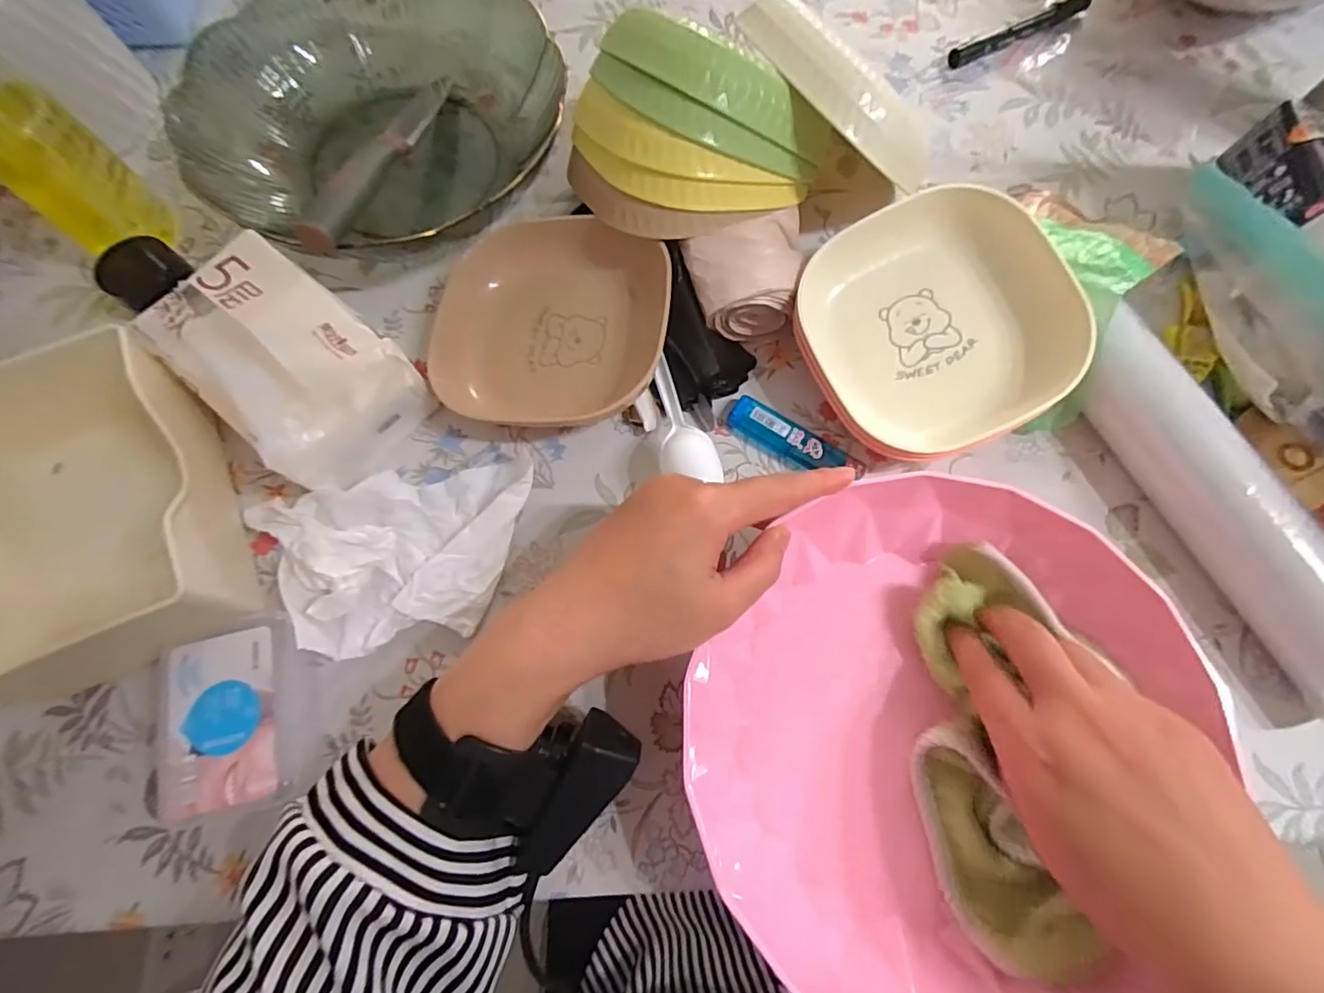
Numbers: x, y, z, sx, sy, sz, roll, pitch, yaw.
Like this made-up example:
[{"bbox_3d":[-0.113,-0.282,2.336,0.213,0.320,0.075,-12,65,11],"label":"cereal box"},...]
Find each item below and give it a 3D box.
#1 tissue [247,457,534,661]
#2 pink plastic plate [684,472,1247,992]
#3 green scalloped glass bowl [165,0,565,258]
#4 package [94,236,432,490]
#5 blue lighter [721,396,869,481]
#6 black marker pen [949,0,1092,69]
[{"bbox_3d":[-0.146,0.033,0.318,0.148,0.023,0.093,-10,73,-3],"label":"tissue"},{"bbox_3d":[0.124,0.109,0.277,0.210,0.057,0.233,22,74,7],"label":"pink plastic plate"},{"bbox_3d":[-0.187,-0.252,0.384,0.241,0.063,0.235,0,73,0],"label":"green scalloped glass bowl"},{"bbox_3d":[-0.216,-0.079,0.322,0.145,0.076,0.084,36,76,10],"label":"package"},{"bbox_3d":[0.080,-0.033,0.346,0.085,0.013,0.024,33,75,10],"label":"blue lighter"},{"bbox_3d":[0.287,-0.370,0.454,0.137,0.012,0.015,-28,75,-8],"label":"black marker pen"}]

